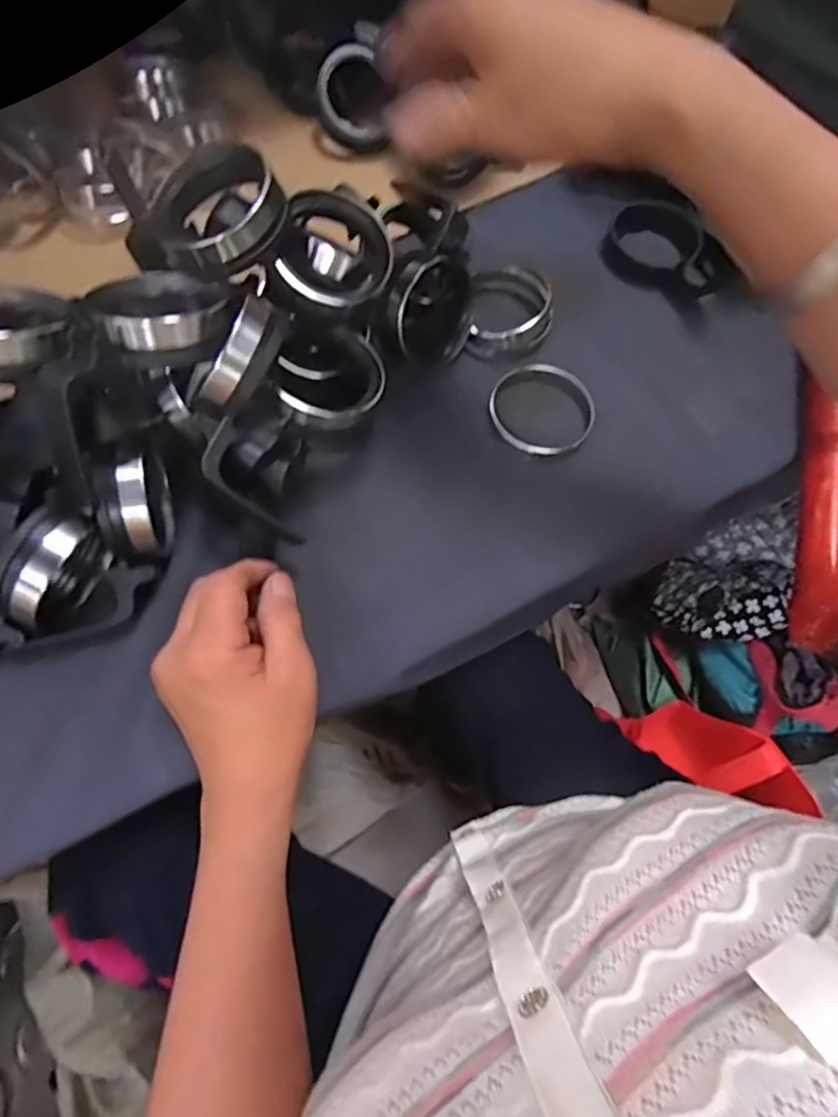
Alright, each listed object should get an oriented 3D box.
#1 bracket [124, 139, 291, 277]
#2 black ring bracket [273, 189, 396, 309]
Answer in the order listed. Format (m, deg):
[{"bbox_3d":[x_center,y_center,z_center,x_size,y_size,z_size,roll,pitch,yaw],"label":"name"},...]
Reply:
[{"bbox_3d":[-0.112,-0.179,0.322,0.083,0.028,0.053,-39,81,-5],"label":"bracket"},{"bbox_3d":[-0.055,-0.170,0.351,0.068,0.037,0.072,17,82,-21],"label":"black ring bracket"}]

